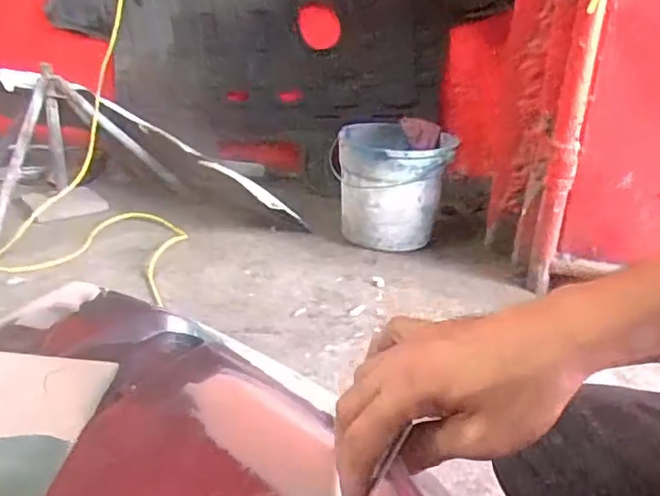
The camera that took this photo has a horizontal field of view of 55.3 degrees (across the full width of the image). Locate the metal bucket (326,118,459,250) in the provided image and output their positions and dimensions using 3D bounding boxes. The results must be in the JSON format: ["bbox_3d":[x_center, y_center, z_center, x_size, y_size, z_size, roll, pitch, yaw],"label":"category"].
[{"bbox_3d":[0.133,-0.139,1.416,0.257,0.229,0.246,4,23,5],"label":"metal bucket"}]

